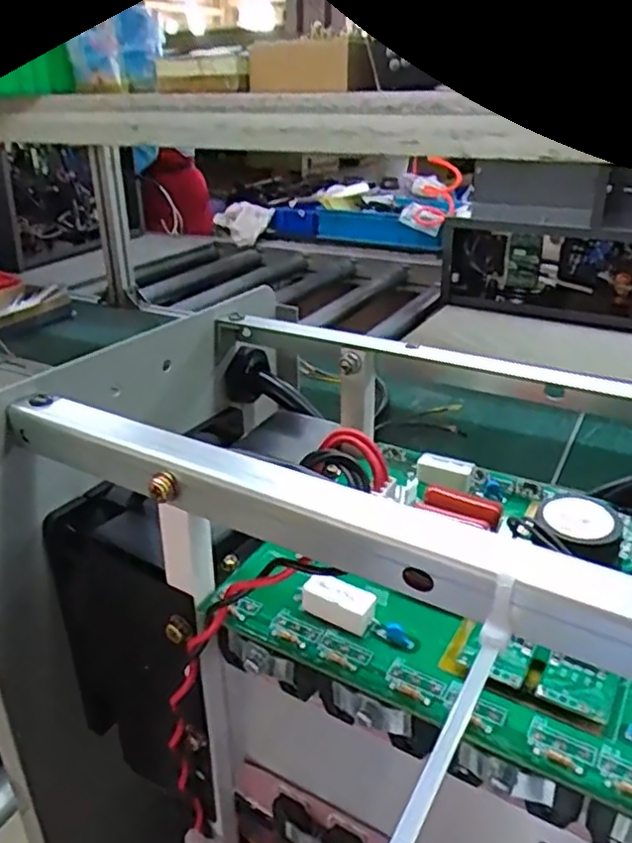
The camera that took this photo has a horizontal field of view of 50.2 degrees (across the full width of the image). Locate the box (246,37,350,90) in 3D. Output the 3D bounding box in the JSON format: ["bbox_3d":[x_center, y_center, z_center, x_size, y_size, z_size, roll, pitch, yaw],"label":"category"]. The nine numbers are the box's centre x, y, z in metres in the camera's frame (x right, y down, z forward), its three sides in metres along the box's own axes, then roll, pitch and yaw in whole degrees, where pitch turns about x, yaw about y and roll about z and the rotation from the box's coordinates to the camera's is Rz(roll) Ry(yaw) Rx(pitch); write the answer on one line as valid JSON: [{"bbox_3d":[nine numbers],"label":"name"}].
[{"bbox_3d":[-0.024,-0.416,0.790,0.127,0.051,0.056,14,30,26],"label":"box"}]

